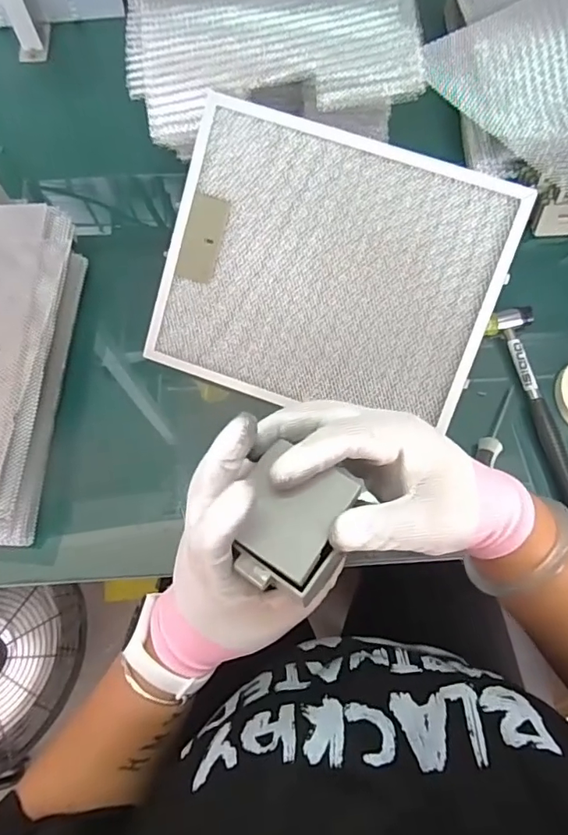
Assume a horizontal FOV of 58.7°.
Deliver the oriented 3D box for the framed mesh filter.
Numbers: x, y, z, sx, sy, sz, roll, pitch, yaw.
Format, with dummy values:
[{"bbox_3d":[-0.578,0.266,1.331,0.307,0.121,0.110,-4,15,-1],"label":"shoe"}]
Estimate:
[{"bbox_3d":[0.046,-0.147,0.527,0.335,0.013,0.277,19,101,5],"label":"framed mesh filter"}]

